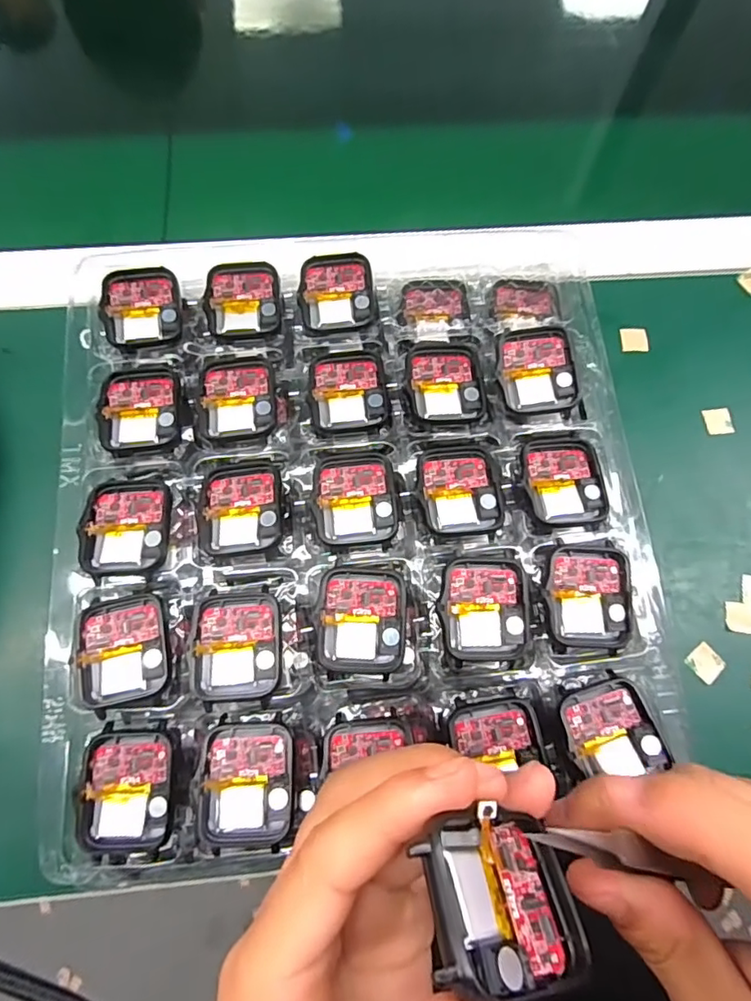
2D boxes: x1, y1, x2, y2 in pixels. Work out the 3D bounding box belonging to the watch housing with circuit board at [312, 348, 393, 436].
[{"bbox_3d":[-0.013,-0.054,0.263,0.037,0.005,0.042,-3,74,-3],"label":"watch housing with circuit board"}]

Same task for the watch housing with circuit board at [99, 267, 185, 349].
[{"bbox_3d":[-0.119,-0.100,0.271,0.038,0.005,0.044,-7,74,-4],"label":"watch housing with circuit board"}]

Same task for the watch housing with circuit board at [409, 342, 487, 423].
[{"bbox_3d":[0.035,-0.059,0.265,0.036,0.007,0.042,-6,74,-4],"label":"watch housing with circuit board"}]

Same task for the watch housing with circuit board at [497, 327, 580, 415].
[{"bbox_3d":[0.079,-0.064,0.262,0.036,0.011,0.040,-1,73,-2],"label":"watch housing with circuit board"}]

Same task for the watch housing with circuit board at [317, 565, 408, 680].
[{"bbox_3d":[-0.005,0.051,0.228,0.037,0.008,0.044,2,73,-1],"label":"watch housing with circuit board"}]

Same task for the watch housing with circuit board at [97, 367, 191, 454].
[{"bbox_3d":[-0.112,-0.045,0.258,0.041,0.006,0.043,-5,74,-4],"label":"watch housing with circuit board"}]

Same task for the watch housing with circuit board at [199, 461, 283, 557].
[{"bbox_3d":[-0.062,0.003,0.244,0.038,0.009,0.042,-5,74,-4],"label":"watch housing with circuit board"}]

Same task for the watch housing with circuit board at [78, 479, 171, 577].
[{"bbox_3d":[-0.111,0.011,0.237,0.038,0.008,0.043,-1,73,-2],"label":"watch housing with circuit board"}]

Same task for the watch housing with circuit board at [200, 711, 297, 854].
[{"bbox_3d":[-0.050,0.112,0.212,0.036,0.005,0.046,-1,73,-2],"label":"watch housing with circuit board"}]

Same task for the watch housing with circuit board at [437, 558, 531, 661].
[{"bbox_3d":[0.047,0.047,0.229,0.037,0.008,0.042,-1,73,-2],"label":"watch housing with circuit board"}]

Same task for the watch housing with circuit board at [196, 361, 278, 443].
[{"bbox_3d":[-0.067,-0.050,0.259,0.039,0.005,0.041,-3,74,-3],"label":"watch housing with circuit board"}]

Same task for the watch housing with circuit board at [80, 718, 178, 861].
[{"bbox_3d":[-0.097,0.115,0.212,0.037,0.008,0.046,-2,73,-3],"label":"watch housing with circuit board"}]

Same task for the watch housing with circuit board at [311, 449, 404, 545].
[{"bbox_3d":[-0.008,-0.002,0.246,0.040,0.005,0.043,-7,74,-4],"label":"watch housing with circuit board"}]

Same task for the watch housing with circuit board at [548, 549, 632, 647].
[{"bbox_3d":[0.093,0.042,0.232,0.036,0.007,0.042,5,73,-1],"label":"watch housing with circuit board"}]

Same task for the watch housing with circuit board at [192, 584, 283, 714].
[{"bbox_3d":[-0.058,0.061,0.224,0.036,0.006,0.046,-3,74,-3],"label":"watch housing with circuit board"}]

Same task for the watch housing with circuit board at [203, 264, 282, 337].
[{"bbox_3d":[-0.068,-0.105,0.276,0.037,0.005,0.042,-6,74,-4],"label":"watch housing with circuit board"}]

